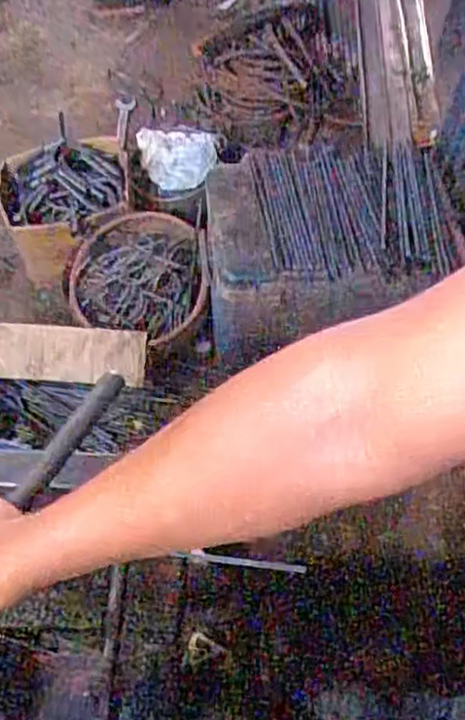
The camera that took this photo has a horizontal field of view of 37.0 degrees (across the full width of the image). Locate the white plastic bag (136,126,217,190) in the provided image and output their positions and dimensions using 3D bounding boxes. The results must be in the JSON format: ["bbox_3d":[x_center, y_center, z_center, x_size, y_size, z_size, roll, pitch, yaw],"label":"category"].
[{"bbox_3d":[-0.135,-0.523,1.762,0.197,0.096,0.176,-8,59,-6],"label":"white plastic bag"}]

